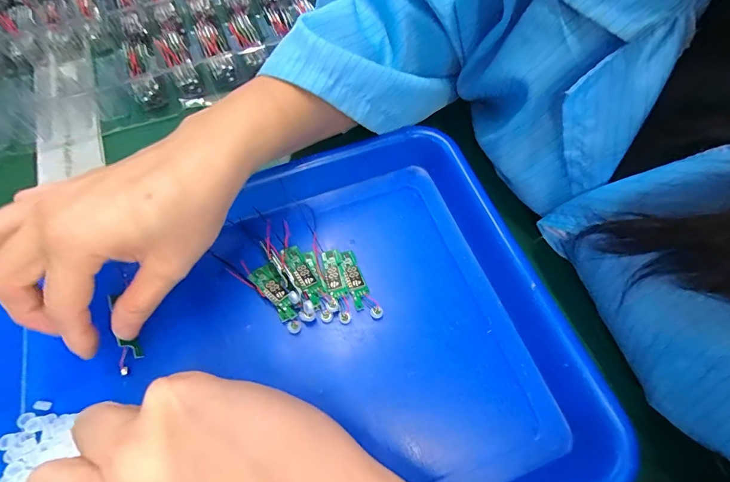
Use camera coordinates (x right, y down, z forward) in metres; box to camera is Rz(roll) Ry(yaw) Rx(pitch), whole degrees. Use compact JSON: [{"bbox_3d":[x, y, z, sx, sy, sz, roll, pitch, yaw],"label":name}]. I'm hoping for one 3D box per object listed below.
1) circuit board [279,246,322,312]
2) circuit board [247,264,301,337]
[{"bbox_3d":[-0.040,0.022,0.239,0.012,0.008,0.047,-30,68,-12],"label":"circuit board"},{"bbox_3d":[-0.055,0.035,0.236,0.016,0.009,0.052,-37,69,-15],"label":"circuit board"}]

